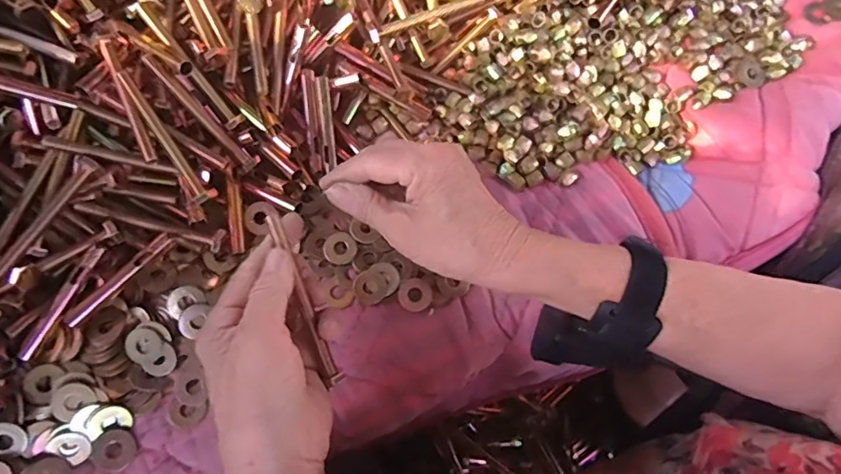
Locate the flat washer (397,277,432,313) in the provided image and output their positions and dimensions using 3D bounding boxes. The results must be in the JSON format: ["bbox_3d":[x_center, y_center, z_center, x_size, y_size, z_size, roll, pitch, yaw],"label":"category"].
[{"bbox_3d":[-0.004,0.042,0.379,0.024,0.004,0.024,0,72,-1],"label":"flat washer"}]

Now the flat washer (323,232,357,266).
[{"bbox_3d":[-0.060,0.009,0.391,0.024,0.004,0.025,0,72,-1],"label":"flat washer"}]

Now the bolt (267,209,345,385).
[{"bbox_3d":[-0.066,0.036,0.301,0.008,0.008,0.104,-21,94,-7],"label":"bolt"}]

